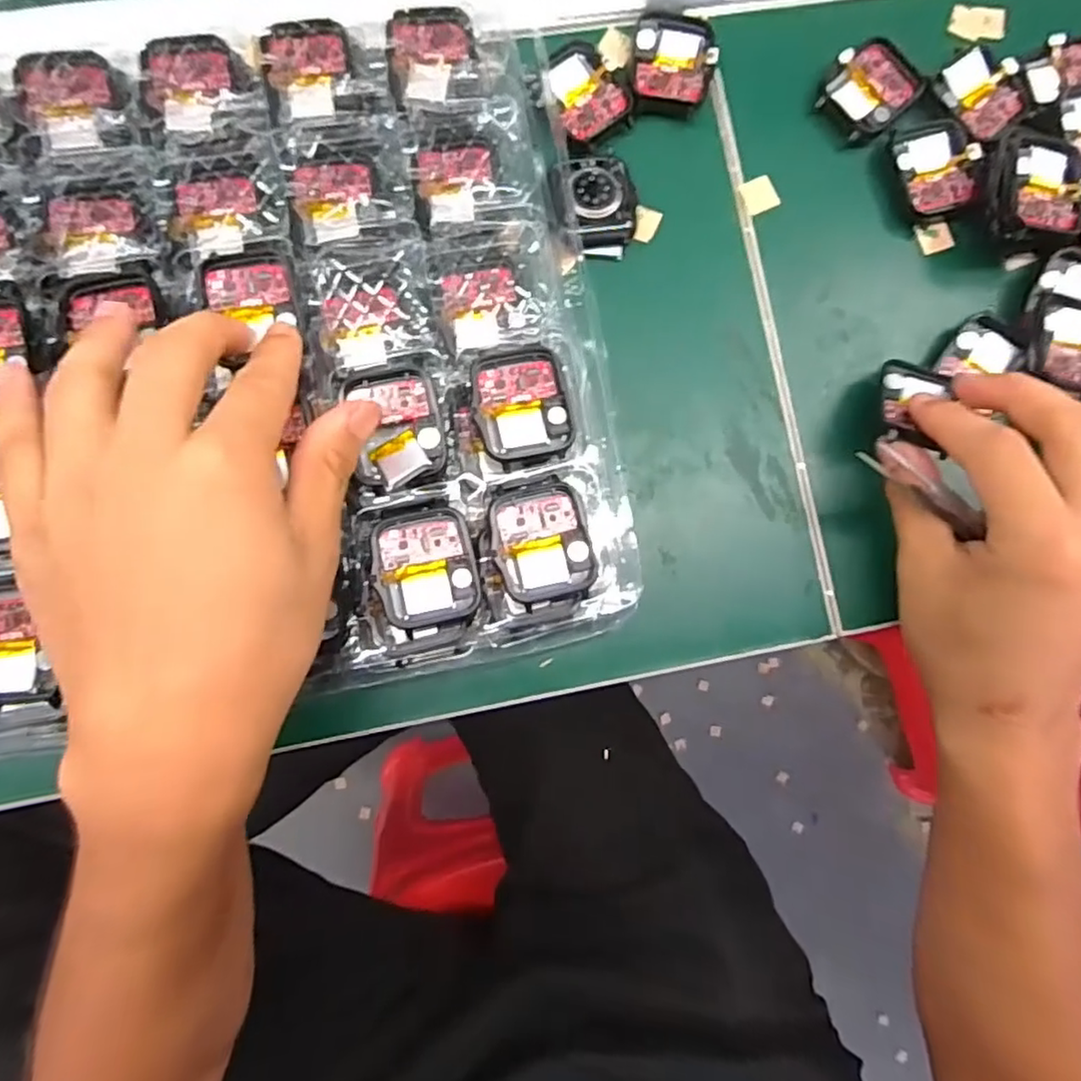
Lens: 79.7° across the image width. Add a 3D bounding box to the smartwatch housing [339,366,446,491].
[{"bbox_3d":[-0.056,-0.043,0.252,0.034,0.013,0.045,-11,85,-5],"label":"smartwatch housing"}]

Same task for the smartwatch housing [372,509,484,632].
[{"bbox_3d":[-0.044,0.010,0.250,0.037,0.009,0.043,-12,86,-5],"label":"smartwatch housing"}]

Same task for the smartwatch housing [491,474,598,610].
[{"bbox_3d":[0.001,0.000,0.251,0.036,0.006,0.048,-12,86,-5],"label":"smartwatch housing"}]

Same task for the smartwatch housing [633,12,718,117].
[{"bbox_3d":[0.061,-0.219,0.298,0.036,0.012,0.044,2,85,-4],"label":"smartwatch housing"}]

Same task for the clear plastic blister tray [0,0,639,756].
[{"bbox_3d":[-0.116,-0.090,0.257,0.265,0.020,0.298,-9,85,-5],"label":"clear plastic blister tray"}]

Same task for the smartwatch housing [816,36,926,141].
[{"bbox_3d":[0.154,-0.213,0.305,0.045,0.009,0.037,-41,89,-7],"label":"smartwatch housing"}]

